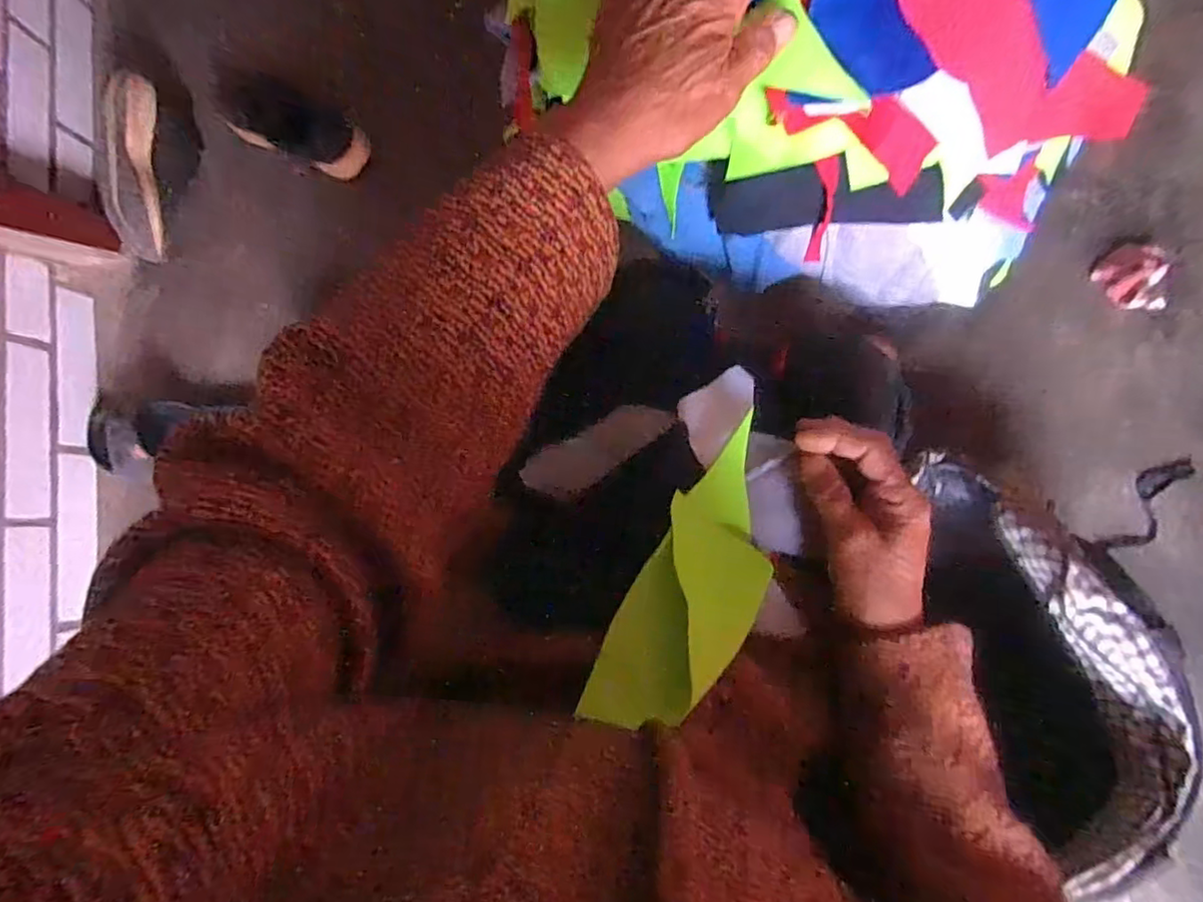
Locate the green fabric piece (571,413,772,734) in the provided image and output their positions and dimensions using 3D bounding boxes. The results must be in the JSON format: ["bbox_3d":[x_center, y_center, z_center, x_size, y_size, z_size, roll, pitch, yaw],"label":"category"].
[{"bbox_3d":[0.059,0.071,0.342,0.066,0.036,0.184,30,54,7],"label":"green fabric piece"}]

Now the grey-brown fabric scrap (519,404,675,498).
[{"bbox_3d":[0.000,-0.001,0.420,0.103,0.020,0.036,-33,82,1],"label":"grey-brown fabric scrap"}]

